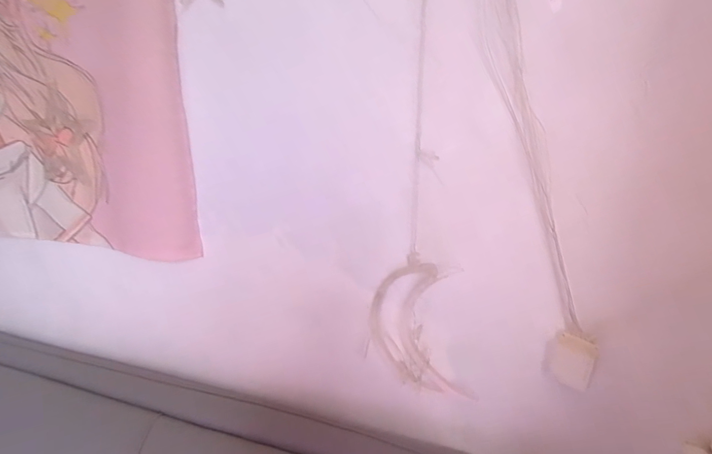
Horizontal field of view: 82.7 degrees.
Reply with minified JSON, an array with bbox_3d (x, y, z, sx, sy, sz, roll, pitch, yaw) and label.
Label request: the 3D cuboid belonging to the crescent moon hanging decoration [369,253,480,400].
[{"bbox_3d":[0.078,0.117,0.501,0.130,0.157,0.024,8,14,31],"label":"crescent moon hanging decoration"}]

